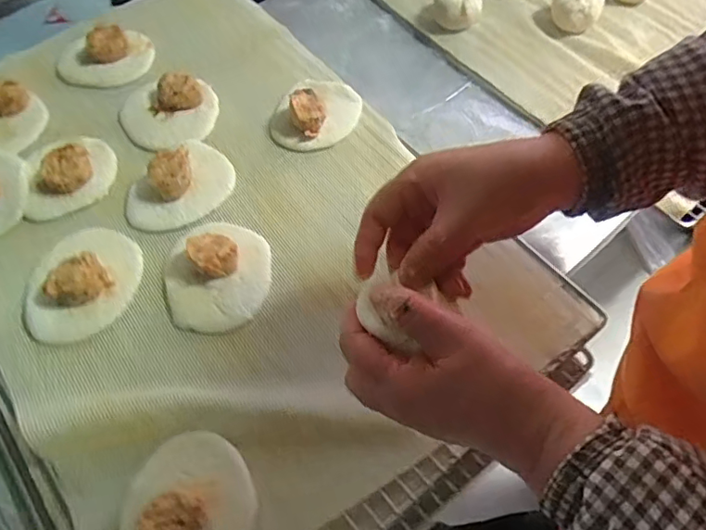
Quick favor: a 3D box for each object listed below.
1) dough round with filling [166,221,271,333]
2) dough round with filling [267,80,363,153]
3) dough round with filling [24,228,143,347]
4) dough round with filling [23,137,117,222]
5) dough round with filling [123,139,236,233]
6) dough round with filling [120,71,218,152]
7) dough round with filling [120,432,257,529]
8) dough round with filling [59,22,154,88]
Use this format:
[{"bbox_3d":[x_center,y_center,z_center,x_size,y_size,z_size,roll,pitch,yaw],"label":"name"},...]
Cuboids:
[{"bbox_3d":[-0.111,0.001,0.431,0.082,0.030,0.096,-2,60,-2],"label":"dough round with filling"},{"bbox_3d":[-0.036,-0.149,0.514,0.081,0.040,0.082,1,60,-1],"label":"dough round with filling"},{"bbox_3d":[-0.219,0.009,0.429,0.084,0.030,0.103,-4,60,-4],"label":"dough round with filling"},{"bbox_3d":[-0.261,-0.089,0.484,0.078,0.026,0.084,-10,61,-7],"label":"dough round with filling"},{"bbox_3d":[-0.157,-0.076,0.473,0.099,0.029,0.072,-38,68,-20],"label":"dough round with filling"},{"bbox_3d":[-0.180,-0.153,0.518,0.089,0.028,0.083,1,60,-1],"label":"dough round with filling"},{"bbox_3d":[-0.108,0.163,0.343,0.084,0.021,0.106,-8,61,-6],"label":"dough round with filling"},{"bbox_3d":[-0.267,-0.228,0.561,0.104,0.030,0.080,-4,60,-4],"label":"dough round with filling"}]

